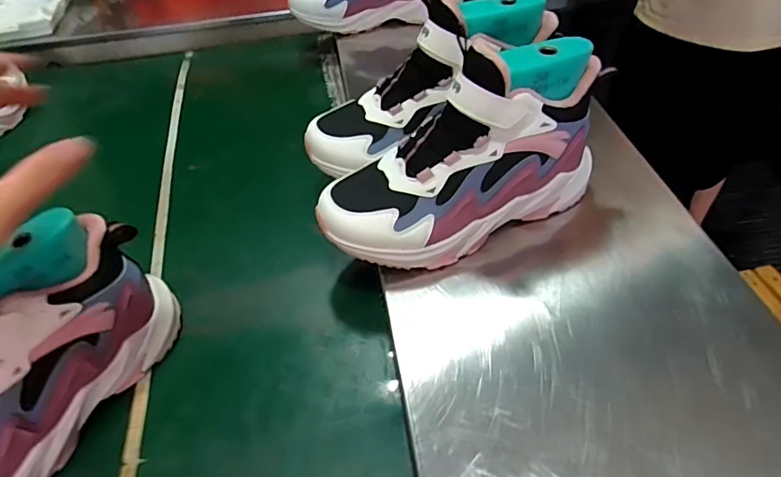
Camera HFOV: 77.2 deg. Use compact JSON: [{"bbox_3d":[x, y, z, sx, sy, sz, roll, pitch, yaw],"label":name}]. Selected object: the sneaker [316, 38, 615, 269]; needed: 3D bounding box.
[{"bbox_3d":[0.061,-0.070,0.416,0.240,0.164,0.084,-23,50,-16],"label":"sneaker"}]

